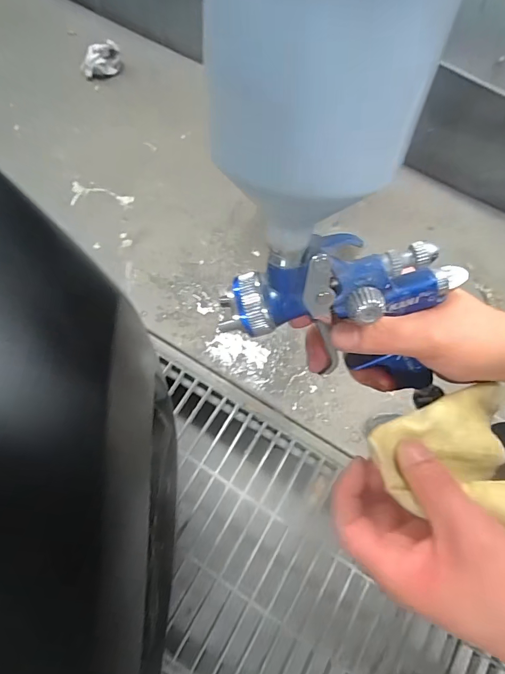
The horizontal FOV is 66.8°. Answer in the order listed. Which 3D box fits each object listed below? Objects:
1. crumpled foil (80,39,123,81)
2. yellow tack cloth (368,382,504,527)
[{"bbox_3d":[-0.534,-0.965,1.354,0.145,0.084,0.078,-10,72,-5],"label":"crumpled foil"},{"bbox_3d":[0.125,0.064,0.241,0.098,0.062,0.092,18,73,5],"label":"yellow tack cloth"}]

